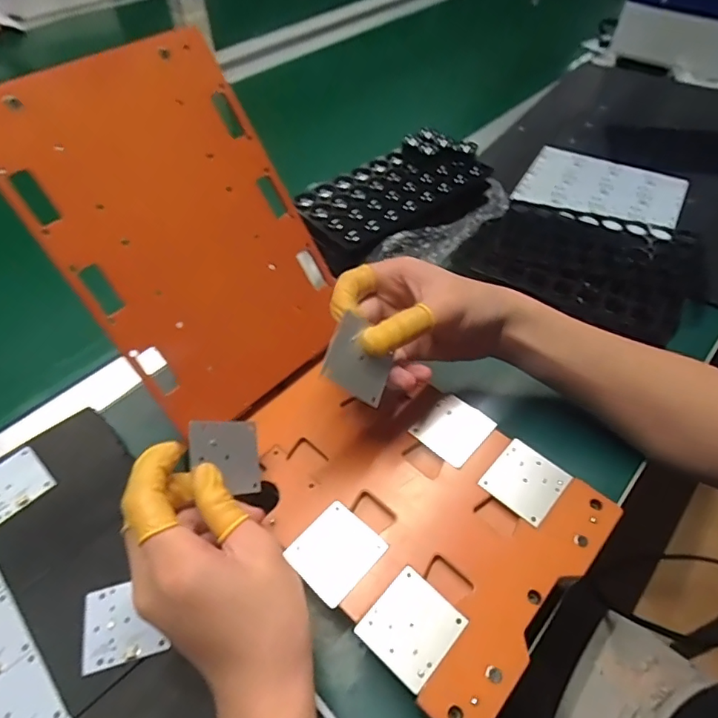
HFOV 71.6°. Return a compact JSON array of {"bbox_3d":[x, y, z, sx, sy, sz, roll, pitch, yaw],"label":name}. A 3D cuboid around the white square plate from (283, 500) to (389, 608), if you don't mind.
[{"bbox_3d":[-0.014,0.116,0.304,0.045,0.004,0.049,36,59,26],"label":"white square plate"}]

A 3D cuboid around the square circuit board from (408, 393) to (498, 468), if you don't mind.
[{"bbox_3d":[0.068,0.049,0.357,0.044,0.005,0.047,35,58,26],"label":"square circuit board"}]

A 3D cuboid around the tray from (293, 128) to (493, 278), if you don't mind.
[{"bbox_3d":[0.037,-0.164,0.500,0.207,0.034,0.111,-32,63,-20],"label":"tray"}]

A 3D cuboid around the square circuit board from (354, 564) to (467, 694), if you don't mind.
[{"bbox_3d":[0.030,0.149,0.278,0.045,0.004,0.048,34,58,26],"label":"square circuit board"}]

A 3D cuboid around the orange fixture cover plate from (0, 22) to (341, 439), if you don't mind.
[{"bbox_3d":[-0.111,-0.081,0.331,0.158,0.230,0.008,-41,24,-27],"label":"orange fixture cover plate"}]

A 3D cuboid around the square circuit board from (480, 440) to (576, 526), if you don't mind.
[{"bbox_3d":[0.111,0.080,0.331,0.045,0.006,0.045,35,58,26],"label":"square circuit board"}]

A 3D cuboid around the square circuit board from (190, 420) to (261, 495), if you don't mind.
[{"bbox_3d":[-0.080,0.059,0.300,0.043,0.004,0.044,3,78,-41],"label":"square circuit board"}]

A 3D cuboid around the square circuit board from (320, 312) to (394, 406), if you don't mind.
[{"bbox_3d":[0.001,0.001,0.304,0.042,0.004,0.042,27,76,-19],"label":"square circuit board"}]

